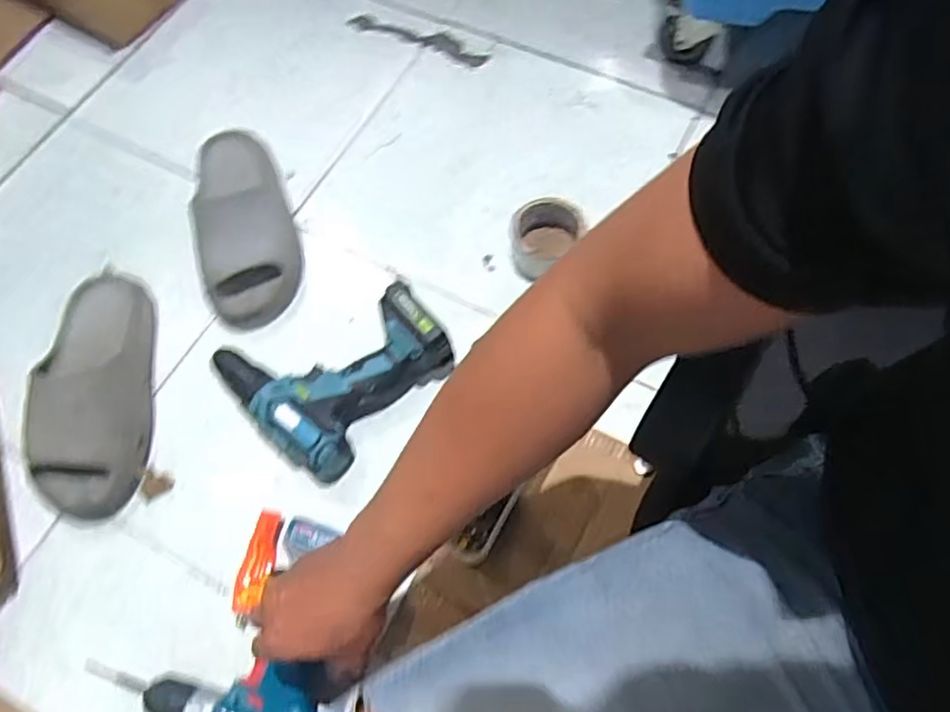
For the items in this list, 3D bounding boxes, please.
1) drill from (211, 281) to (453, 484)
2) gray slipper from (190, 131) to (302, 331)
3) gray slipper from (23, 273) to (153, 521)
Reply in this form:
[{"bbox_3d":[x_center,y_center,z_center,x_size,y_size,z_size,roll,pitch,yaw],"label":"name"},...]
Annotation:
[{"bbox_3d":[-0.149,0.014,0.708,0.224,0.080,0.216,42,75,19],"label":"drill"},{"bbox_3d":[-0.280,-0.169,0.799,0.114,0.077,0.275,-11,66,-2],"label":"gray slipper"},{"bbox_3d":[-0.429,0.032,0.720,0.116,0.079,0.290,-13,66,-2],"label":"gray slipper"}]

